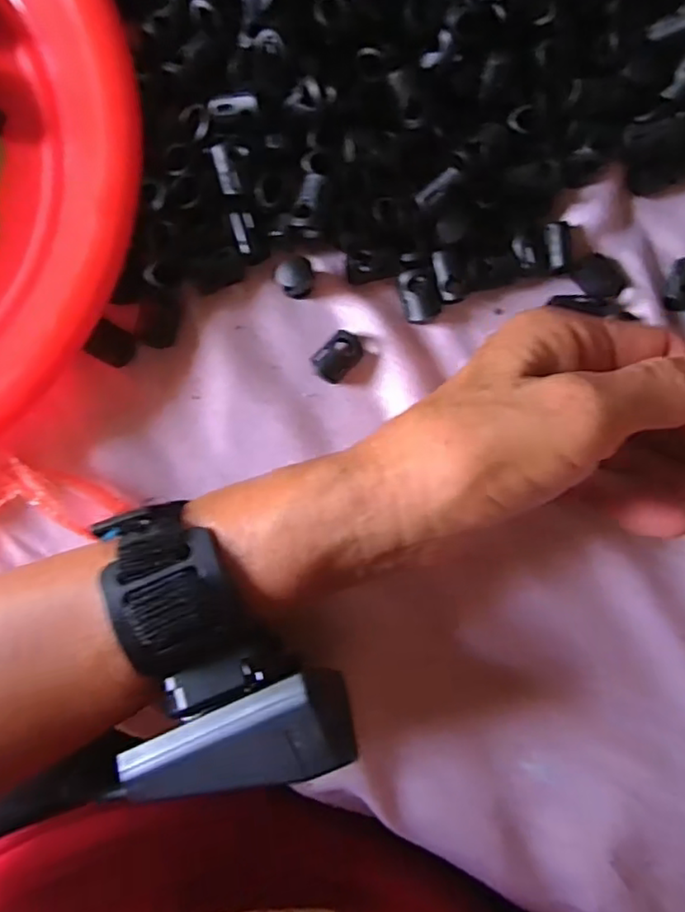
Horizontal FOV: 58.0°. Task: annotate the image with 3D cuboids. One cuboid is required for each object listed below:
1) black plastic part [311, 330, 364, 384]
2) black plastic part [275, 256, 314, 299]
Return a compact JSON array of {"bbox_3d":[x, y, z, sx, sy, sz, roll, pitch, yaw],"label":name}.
[{"bbox_3d":[-0.001,-0.039,0.242,0.014,0.006,0.020,44,86,-4],"label":"black plastic part"},{"bbox_3d":[-0.018,-0.068,0.235,0.013,0.015,0.014,0,90,-5],"label":"black plastic part"}]

